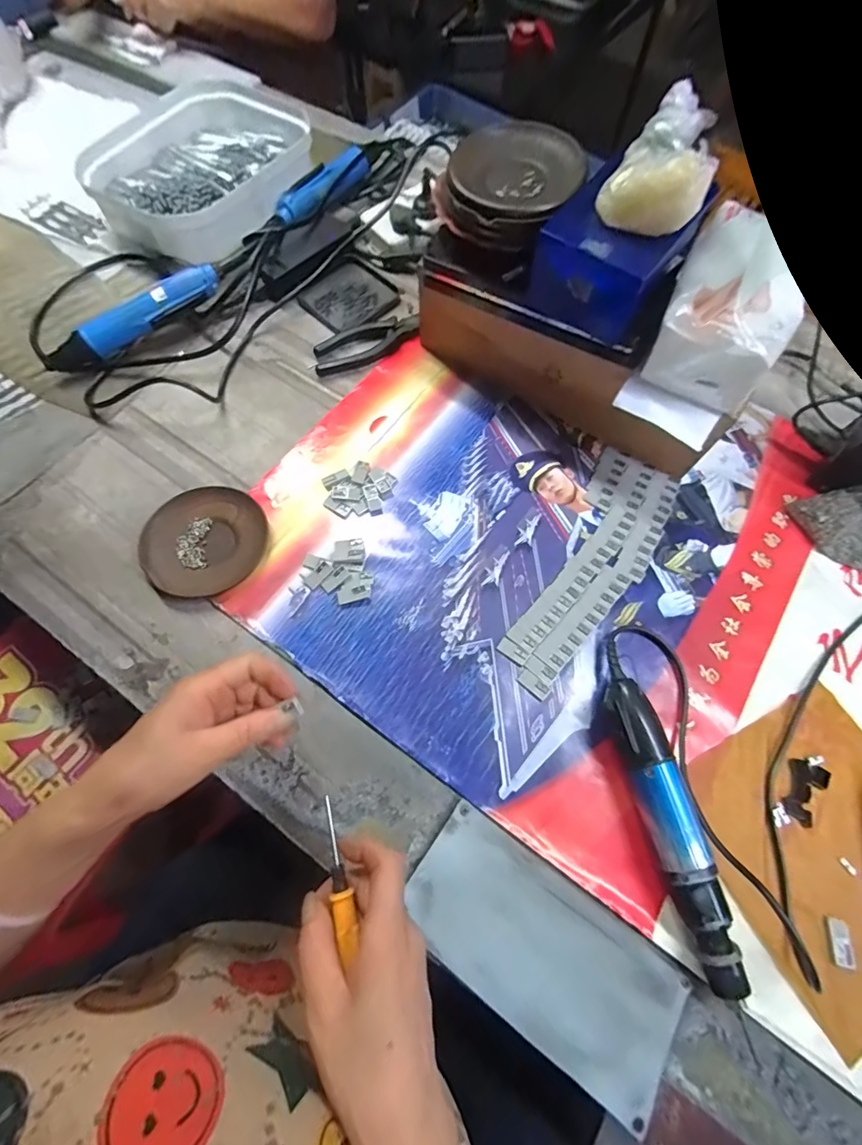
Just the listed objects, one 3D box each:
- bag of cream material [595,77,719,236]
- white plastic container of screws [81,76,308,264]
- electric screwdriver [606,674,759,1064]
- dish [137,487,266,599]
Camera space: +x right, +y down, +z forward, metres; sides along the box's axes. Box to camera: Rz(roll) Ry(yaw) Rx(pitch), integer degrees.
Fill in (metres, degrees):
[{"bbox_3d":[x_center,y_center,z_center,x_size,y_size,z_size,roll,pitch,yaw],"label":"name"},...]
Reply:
[{"bbox_3d":[0.167,-0.296,0.329,0.070,0.045,0.083,21,70,7],"label":"bag of cream material"},{"bbox_3d":[-0.291,-0.537,0.617,0.239,0.077,0.296,35,72,12],"label":"white plastic container of screws"},{"bbox_3d":[0.182,0.194,0.344,0.040,0.042,0.233,-13,68,-7],"label":"electric screwdriver"},{"bbox_3d":[-0.216,-0.031,0.438,0.112,0.013,0.109,0,69,-1],"label":"dish"}]

